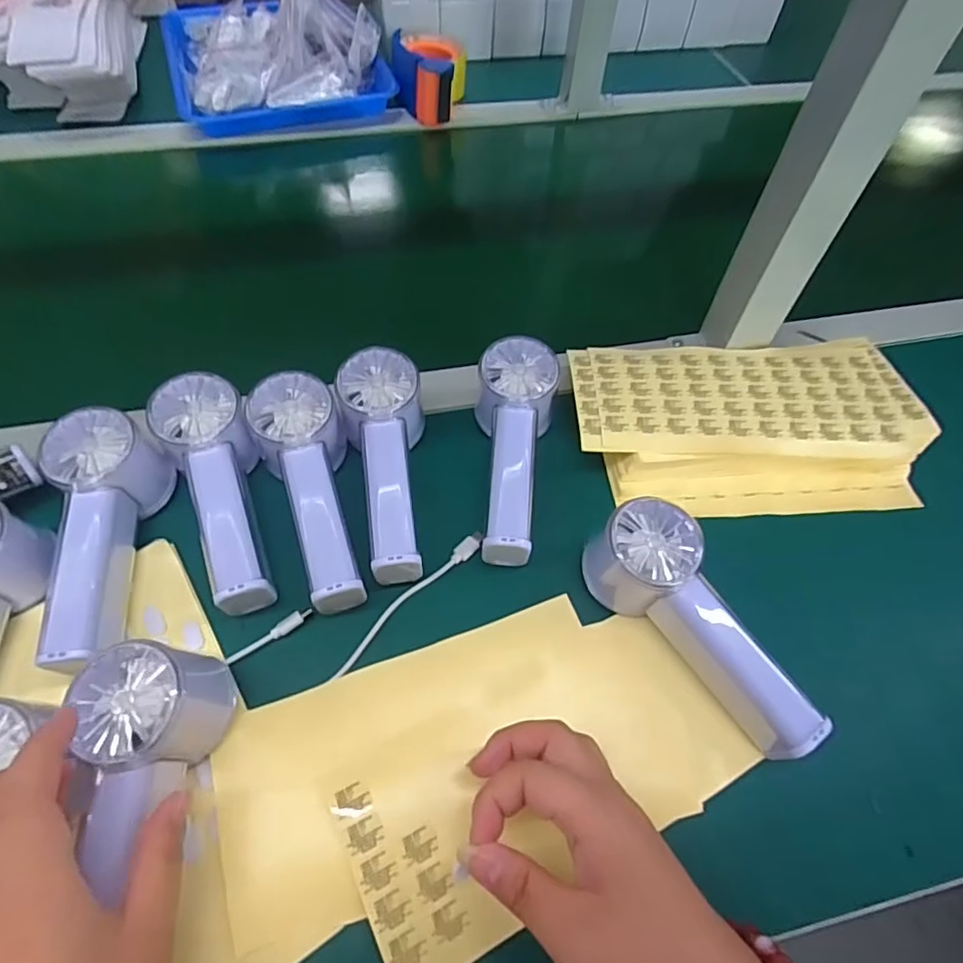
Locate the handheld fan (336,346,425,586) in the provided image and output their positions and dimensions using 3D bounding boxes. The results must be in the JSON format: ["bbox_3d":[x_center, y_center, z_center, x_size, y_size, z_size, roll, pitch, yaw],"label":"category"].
[{"bbox_3d":[-0.062,-0.011,0.378,0.052,0.053,0.152,-6,70,-7],"label":"handheld fan"}]

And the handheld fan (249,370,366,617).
[{"bbox_3d":[-0.107,0.007,0.364,0.053,0.050,0.151,-14,71,-12],"label":"handheld fan"}]

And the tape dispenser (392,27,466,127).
[{"bbox_3d":[-0.063,-0.494,0.687,0.090,0.055,0.134,-3,56,-4],"label":"tape dispenser"}]

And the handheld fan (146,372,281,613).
[{"bbox_3d":[-0.166,0.006,0.362,0.054,0.052,0.153,-18,71,-14],"label":"handheld fan"}]

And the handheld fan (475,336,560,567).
[{"bbox_3d":[0.022,-0.020,0.386,0.053,0.049,0.152,4,70,0],"label":"handheld fan"}]

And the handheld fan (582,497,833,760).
[{"bbox_3d":[0.127,0.077,0.320,0.050,0.056,0.149,-35,64,-23],"label":"handheld fan"}]

